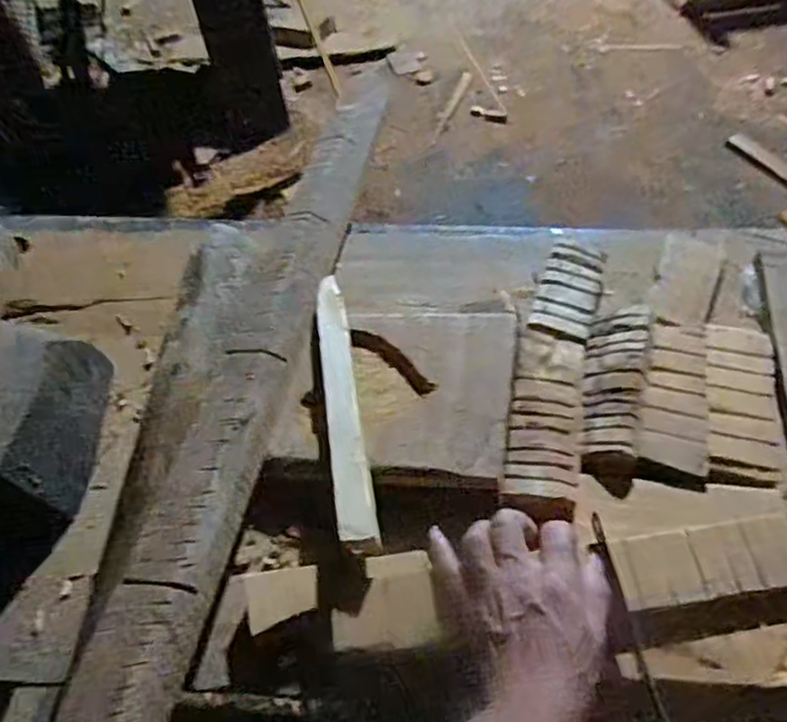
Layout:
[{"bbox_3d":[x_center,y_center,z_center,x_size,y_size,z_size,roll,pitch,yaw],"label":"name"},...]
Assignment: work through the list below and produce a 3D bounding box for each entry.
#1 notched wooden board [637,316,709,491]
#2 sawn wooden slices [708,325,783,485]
[{"bbox_3d":[0.211,0.025,0.507,0.049,0.015,0.150,10,55,11],"label":"notched wooden board"},{"bbox_3d":[0.259,0.027,0.504,0.051,0.012,0.144,8,54,10],"label":"sawn wooden slices"}]

